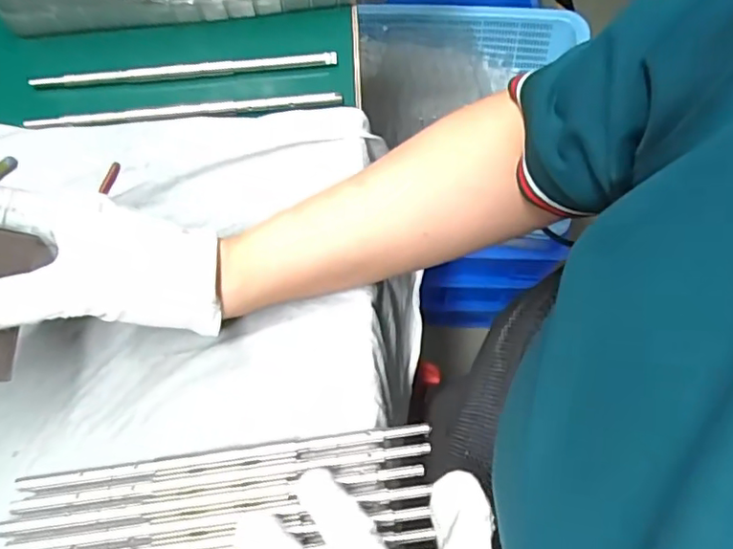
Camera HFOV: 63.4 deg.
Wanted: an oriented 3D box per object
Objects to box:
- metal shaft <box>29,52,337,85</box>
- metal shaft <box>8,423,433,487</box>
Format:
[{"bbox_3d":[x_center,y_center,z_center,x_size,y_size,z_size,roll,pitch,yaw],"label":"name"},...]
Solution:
[{"bbox_3d":[-0.126,-0.144,0.414,0.207,0.008,0.010,-6,66,-2],"label":"metal shaft"},{"bbox_3d":[-0.073,0.094,0.307,0.211,0.004,0.007,-7,66,-3],"label":"metal shaft"}]

